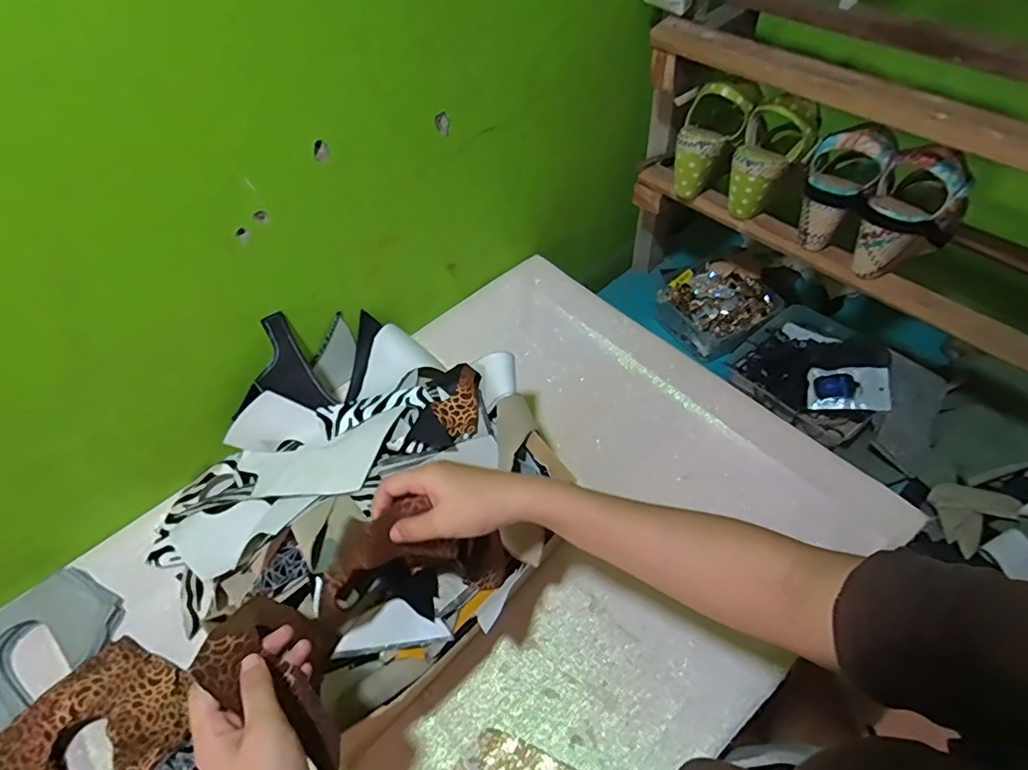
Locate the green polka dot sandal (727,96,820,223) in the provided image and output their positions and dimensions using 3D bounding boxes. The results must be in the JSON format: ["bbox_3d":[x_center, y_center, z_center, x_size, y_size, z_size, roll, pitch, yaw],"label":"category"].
[{"bbox_3d":[0.323,-0.287,0.706,0.083,0.139,0.074,22,57,19],"label":"green polka dot sandal"}]

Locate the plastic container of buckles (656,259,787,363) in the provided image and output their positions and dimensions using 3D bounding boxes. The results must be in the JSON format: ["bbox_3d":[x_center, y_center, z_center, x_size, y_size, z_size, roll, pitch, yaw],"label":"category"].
[{"bbox_3d":[0.337,-0.129,0.939,0.145,0.070,0.160,-32,57,-19],"label":"plastic container of buckles"}]

